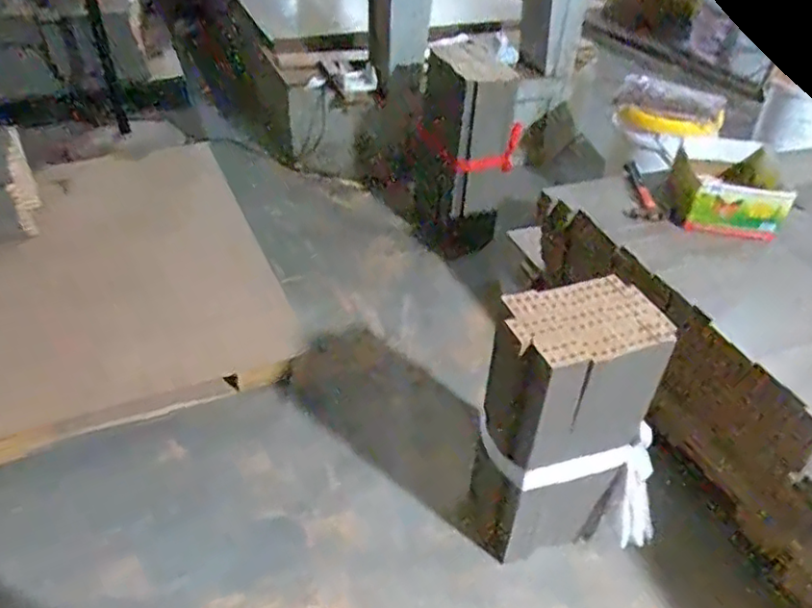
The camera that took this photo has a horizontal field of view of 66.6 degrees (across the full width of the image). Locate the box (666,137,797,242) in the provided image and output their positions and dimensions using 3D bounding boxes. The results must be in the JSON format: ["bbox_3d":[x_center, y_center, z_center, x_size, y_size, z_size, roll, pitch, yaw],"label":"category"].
[{"bbox_3d":[0.699,-0.266,1.342,0.235,0.084,0.254,13,40,13],"label":"box"}]

